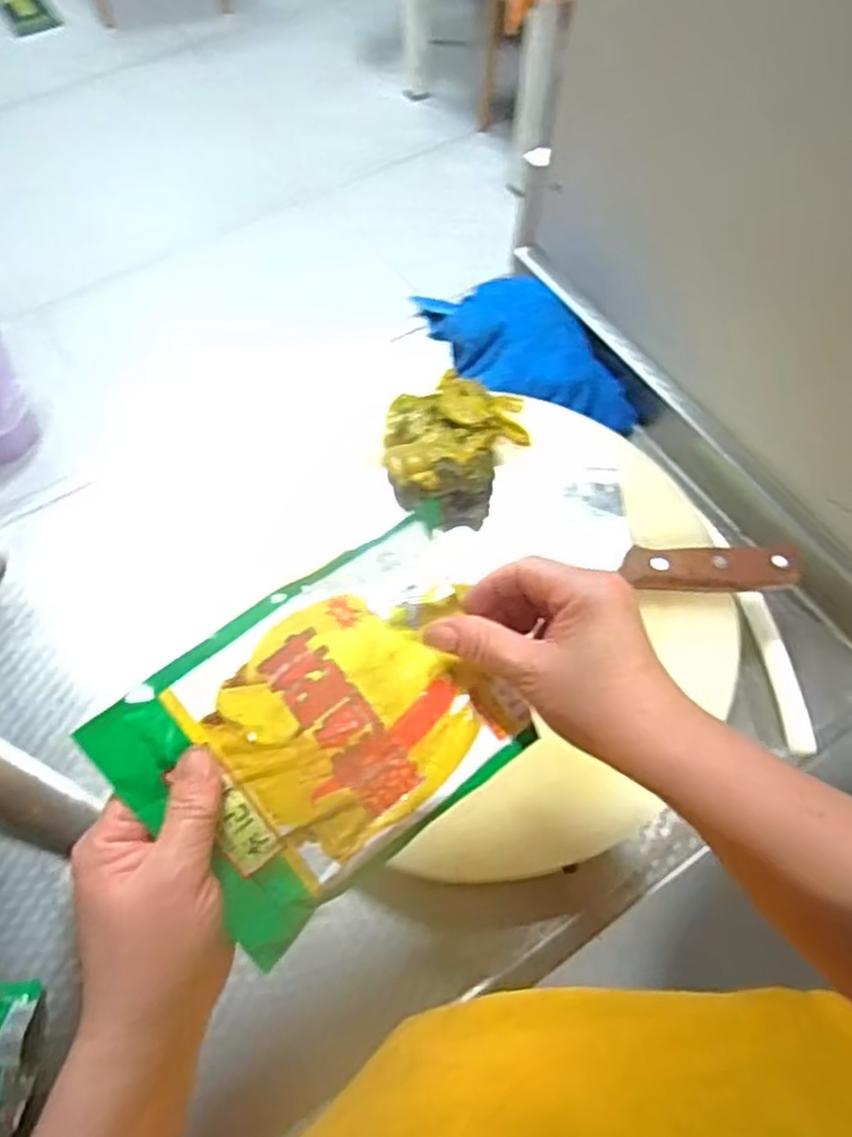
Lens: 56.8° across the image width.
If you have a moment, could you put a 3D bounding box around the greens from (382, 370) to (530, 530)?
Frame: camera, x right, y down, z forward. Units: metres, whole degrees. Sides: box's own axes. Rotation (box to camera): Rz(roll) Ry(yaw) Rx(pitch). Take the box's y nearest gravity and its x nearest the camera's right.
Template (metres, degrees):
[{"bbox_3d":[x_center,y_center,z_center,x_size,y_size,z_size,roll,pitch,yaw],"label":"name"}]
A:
[{"bbox_3d":[0.023,-0.098,0.604,0.112,0.045,0.130,6,62,1],"label":"greens"}]

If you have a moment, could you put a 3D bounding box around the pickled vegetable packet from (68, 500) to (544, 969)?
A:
[{"bbox_3d":[-0.036,0.067,0.373,0.195,0.013,0.130,-38,93,-15],"label":"pickled vegetable packet"}]

